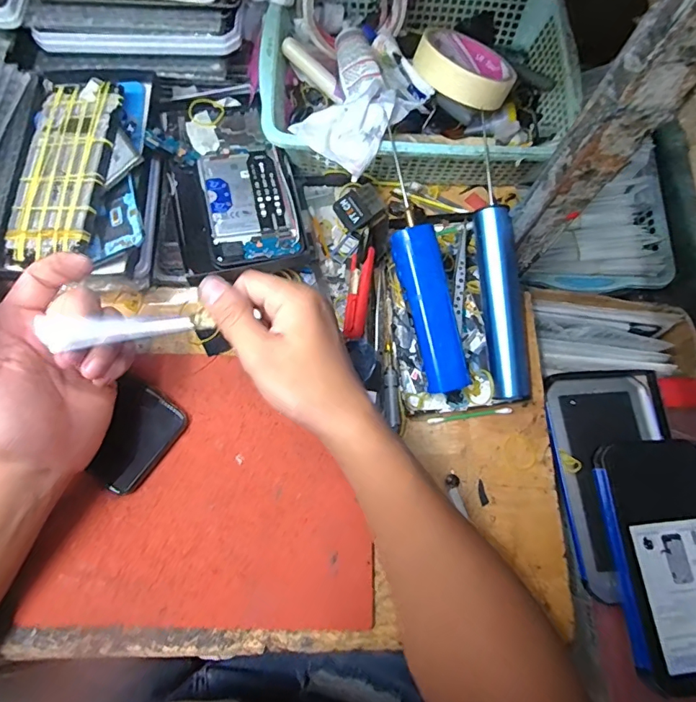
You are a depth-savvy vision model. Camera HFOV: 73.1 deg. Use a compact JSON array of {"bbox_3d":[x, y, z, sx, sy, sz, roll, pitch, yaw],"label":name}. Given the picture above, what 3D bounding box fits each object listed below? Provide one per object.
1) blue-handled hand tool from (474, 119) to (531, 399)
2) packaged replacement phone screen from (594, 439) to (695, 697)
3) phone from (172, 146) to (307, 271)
[{"bbox_3d":[0.127,-0.071,0.392,0.039,0.034,0.220,-7,90,-4],"label":"blue-handled hand tool"},{"bbox_3d":[0.254,0.161,0.367,0.094,0.022,0.176,-1,74,-2],"label":"packaged replacement phone screen"},{"bbox_3d":[-0.093,-0.122,0.399,0.097,0.013,0.109,-13,75,-6],"label":"phone"}]

